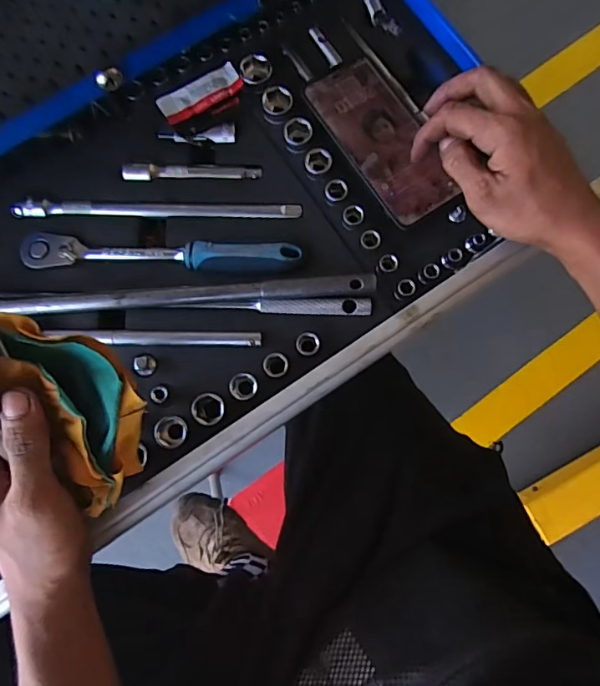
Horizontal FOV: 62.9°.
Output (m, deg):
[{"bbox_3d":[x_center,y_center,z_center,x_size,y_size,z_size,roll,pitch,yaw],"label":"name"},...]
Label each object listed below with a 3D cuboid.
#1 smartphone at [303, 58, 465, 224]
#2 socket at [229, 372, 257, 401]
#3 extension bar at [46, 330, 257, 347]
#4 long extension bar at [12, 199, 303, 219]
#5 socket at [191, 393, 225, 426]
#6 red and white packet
[{"bbox_3d":[0.079,-0.186,0.441,0.079,0.012,0.158,-30,81,-12],"label":"smartphone"},{"bbox_3d":[-0.046,0.037,0.409,0.022,0.017,0.022,0,77,1],"label":"socket"},{"bbox_3d":[-0.122,-0.004,0.418,0.177,0.013,0.014,1,77,1],"label":"extension bar"},{"bbox_3d":[-0.127,-0.120,0.439,0.251,0.012,0.017,-1,77,1],"label":"long extension bar"},{"bbox_3d":[-0.075,0.056,0.410,0.026,0.025,0.025,-4,77,0],"label":"socket"},{"bbox_3d":[-0.093,-0.235,0.458,0.079,0.004,0.031,-30,78,-6],"label":"red and white packet"}]

